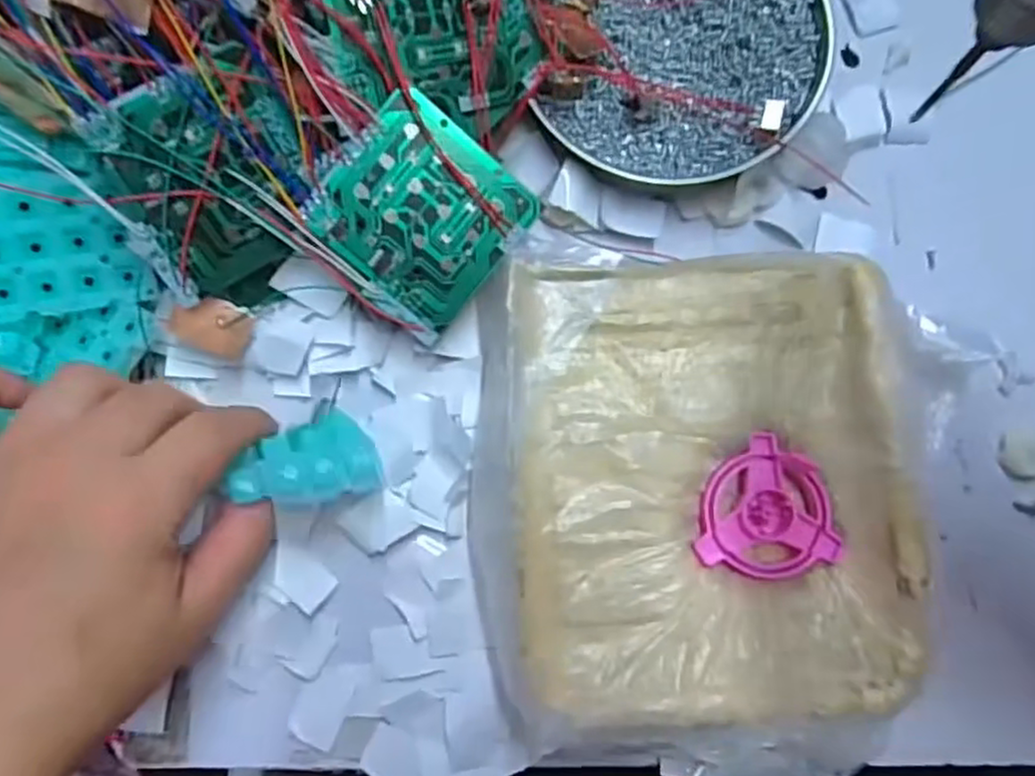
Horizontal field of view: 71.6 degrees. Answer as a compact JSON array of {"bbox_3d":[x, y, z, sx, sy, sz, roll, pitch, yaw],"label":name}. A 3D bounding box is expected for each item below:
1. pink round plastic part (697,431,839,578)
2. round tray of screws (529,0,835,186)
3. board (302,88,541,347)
[{"bbox_3d":[0.100,0.047,0.282,0.053,0.006,0.054,0,83,0],"label":"pink round plastic part"},{"bbox_3d":[0.071,-0.155,0.315,0.121,0.018,0.128,0,83,0],"label":"round tray of screws"},{"bbox_3d":[-0.038,-0.067,0.283,0.071,0.006,0.072,41,94,-12],"label":"board"}]

